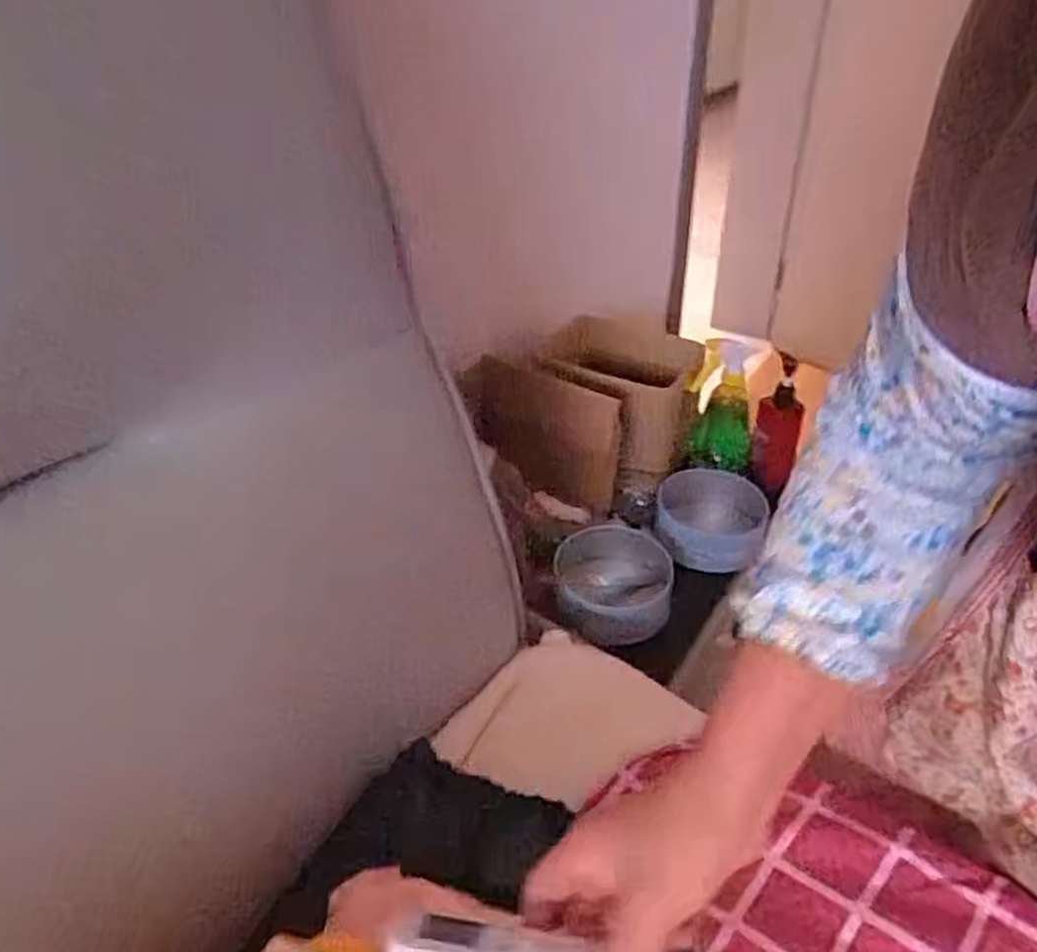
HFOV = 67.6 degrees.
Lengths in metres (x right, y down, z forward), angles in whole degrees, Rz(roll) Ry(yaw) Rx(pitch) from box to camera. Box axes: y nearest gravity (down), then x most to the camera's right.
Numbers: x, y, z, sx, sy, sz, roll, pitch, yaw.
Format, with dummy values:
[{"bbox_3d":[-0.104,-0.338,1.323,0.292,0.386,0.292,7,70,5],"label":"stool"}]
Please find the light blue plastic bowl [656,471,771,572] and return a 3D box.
[{"bbox_3d":[0.241,0.052,0.976,0.126,0.081,0.126,-1,36,0],"label":"light blue plastic bowl"}]

